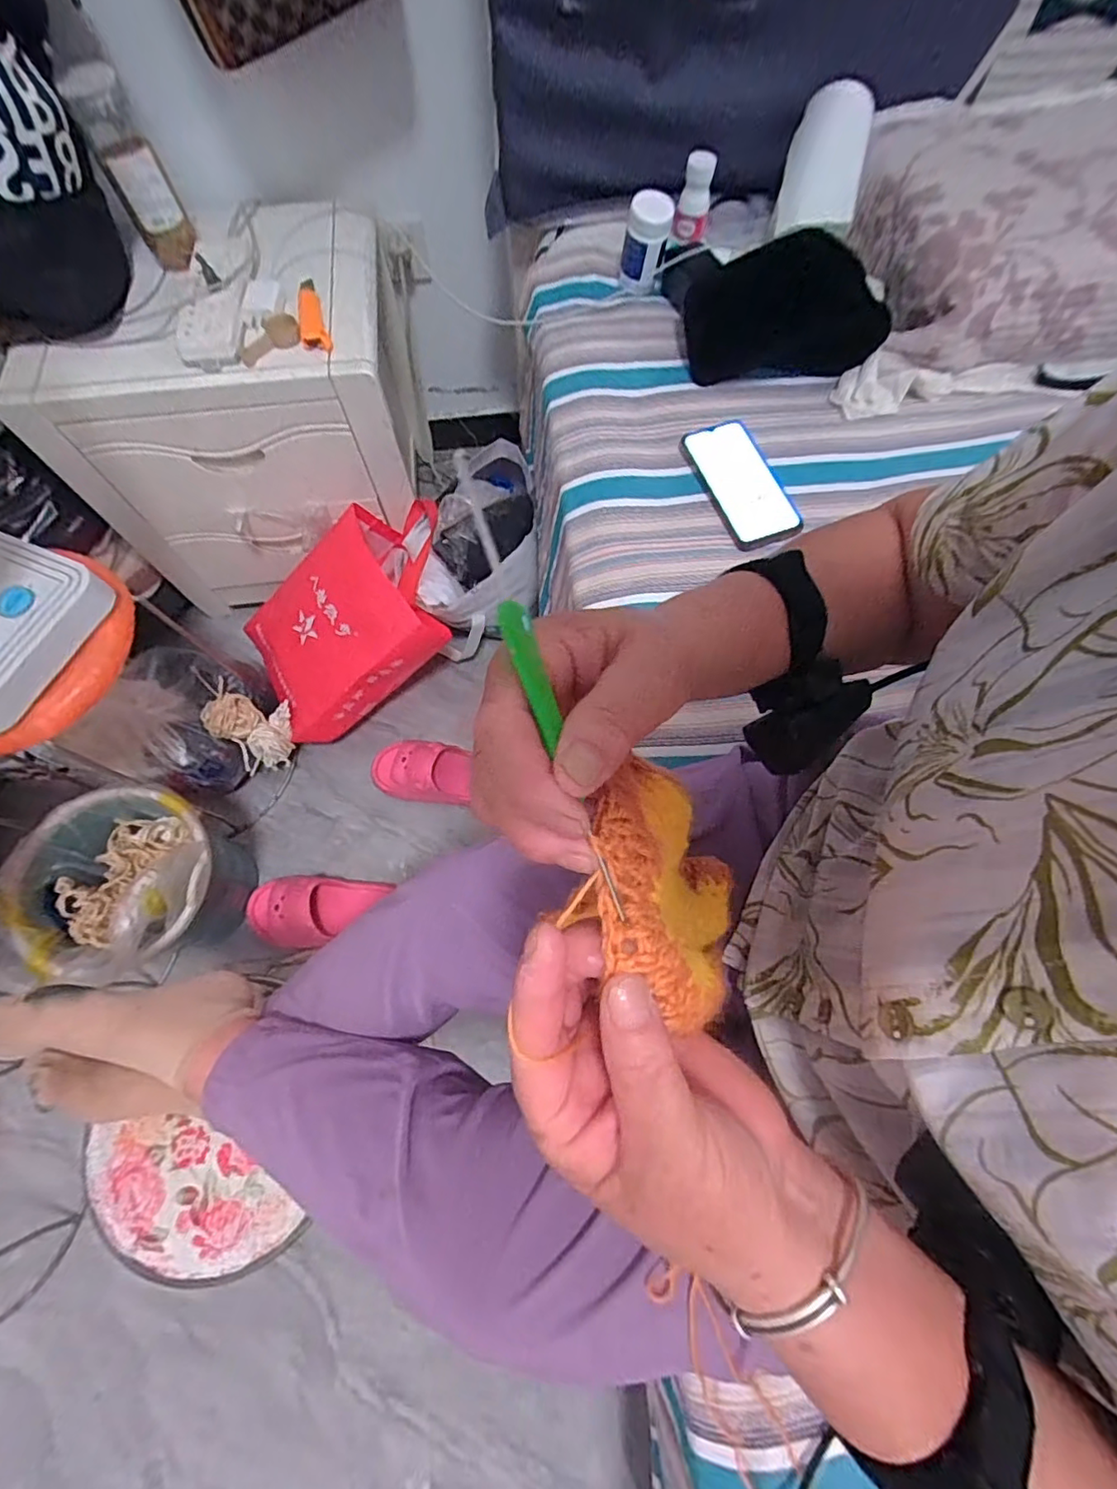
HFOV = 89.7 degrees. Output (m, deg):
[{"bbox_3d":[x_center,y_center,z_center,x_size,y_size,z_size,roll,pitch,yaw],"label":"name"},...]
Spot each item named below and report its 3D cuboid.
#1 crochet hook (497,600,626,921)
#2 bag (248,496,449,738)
[{"bbox_3d":[0.001,0.006,0.176,0.011,0.004,0.105,-21,93,-40],"label":"crochet hook"},{"bbox_3d":[-0.341,-0.215,0.953,0.403,0.133,0.275,-37,80,23],"label":"bag"}]

